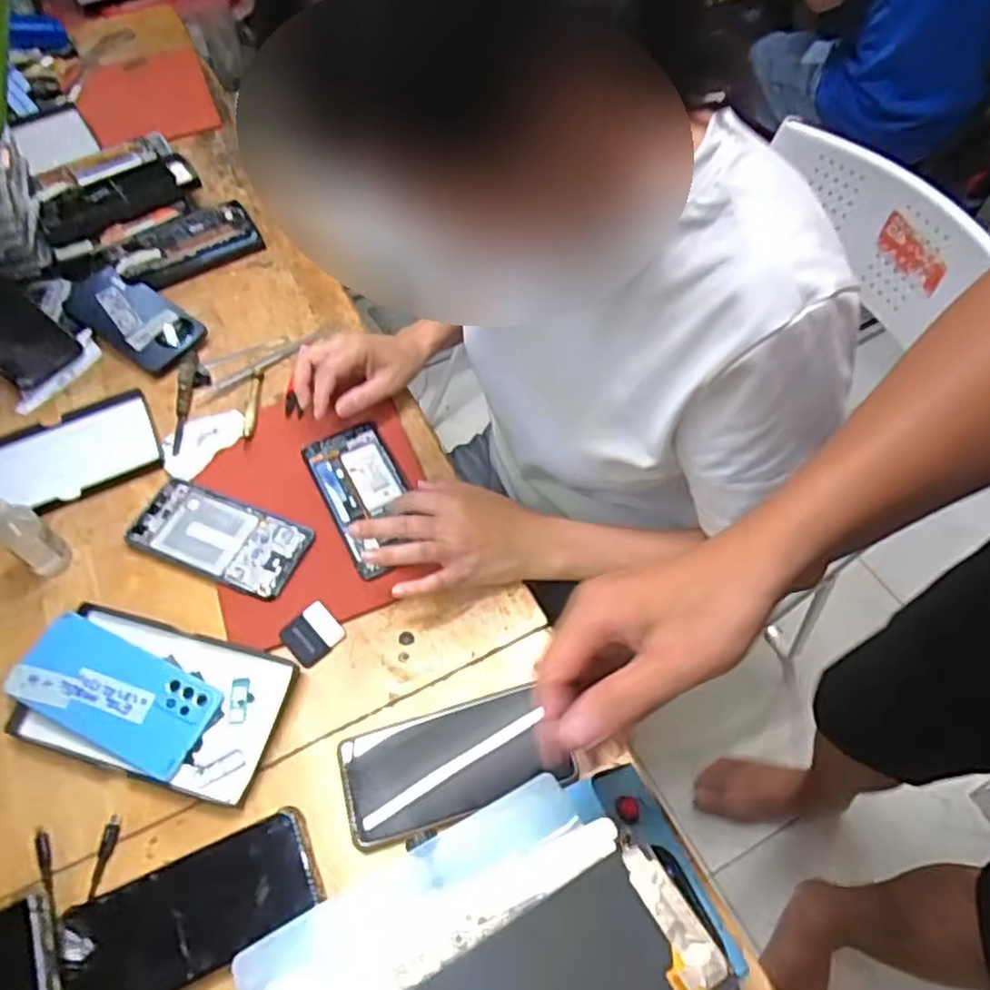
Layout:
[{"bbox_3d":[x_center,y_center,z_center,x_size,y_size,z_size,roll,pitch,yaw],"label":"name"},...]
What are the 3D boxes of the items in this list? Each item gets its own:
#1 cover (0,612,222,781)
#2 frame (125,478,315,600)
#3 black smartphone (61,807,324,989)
[{"bbox_3d":[-0.297,0.152,0.548,0.156,0.007,0.075,23,59,8],"label":"cover"},{"bbox_3d":[-0.248,0.036,0.625,0.159,0.006,0.075,17,59,12],"label":"frame"},{"bbox_3d":[-0.199,0.277,0.466,0.160,0.011,0.072,-22,59,-12],"label":"black smartphone"}]

